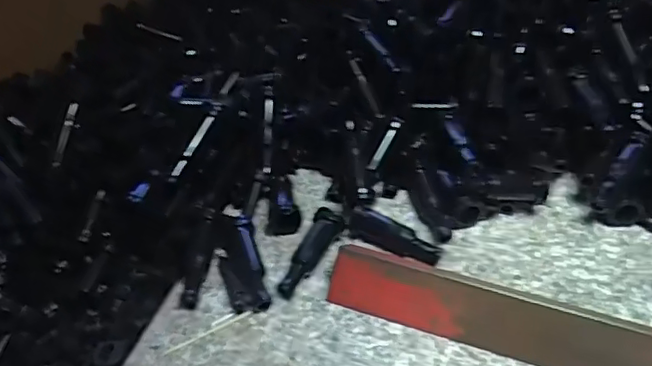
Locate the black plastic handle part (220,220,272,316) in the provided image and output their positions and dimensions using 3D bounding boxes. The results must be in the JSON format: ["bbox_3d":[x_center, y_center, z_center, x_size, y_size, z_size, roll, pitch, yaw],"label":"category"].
[{"bbox_3d":[-0.056,0.051,0.390,0.027,0.018,0.069,-10,45,-9],"label":"black plastic handle part"}]

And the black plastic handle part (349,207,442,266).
[{"bbox_3d":[0.047,0.034,0.396,0.063,0.020,0.016,20,48,20],"label":"black plastic handle part"}]

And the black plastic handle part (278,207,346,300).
[{"bbox_3d":[-0.011,0.047,0.394,0.020,0.012,0.068,22,62,22],"label":"black plastic handle part"}]

